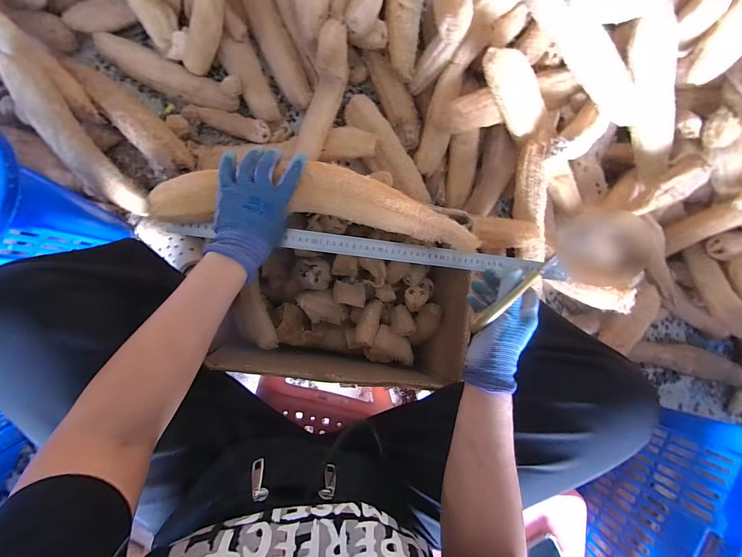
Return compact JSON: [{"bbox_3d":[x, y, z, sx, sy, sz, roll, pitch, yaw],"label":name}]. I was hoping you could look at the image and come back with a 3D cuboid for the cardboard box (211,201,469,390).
[{"bbox_3d":[-0.042,0.020,0.582,0.361,0.190,0.270,7,87,-8],"label":"cardboard box"}]

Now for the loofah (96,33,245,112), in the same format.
[{"bbox_3d":[-0.436,-0.438,0.722,0.302,0.041,0.072,18,85,-7],"label":"loofah"}]

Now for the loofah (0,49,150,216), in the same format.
[{"bbox_3d":[-0.559,-0.262,0.626,0.068,0.052,0.320,-33,110,-8],"label":"loofah"}]

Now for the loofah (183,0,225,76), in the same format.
[{"bbox_3d":[-0.321,-0.524,0.653,0.061,0.239,0.045,29,41,-6],"label":"loofah"}]

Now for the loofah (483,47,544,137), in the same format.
[{"bbox_3d":[0.278,-0.355,0.644,0.179,0.052,0.055,39,82,-36],"label":"loofah"}]

